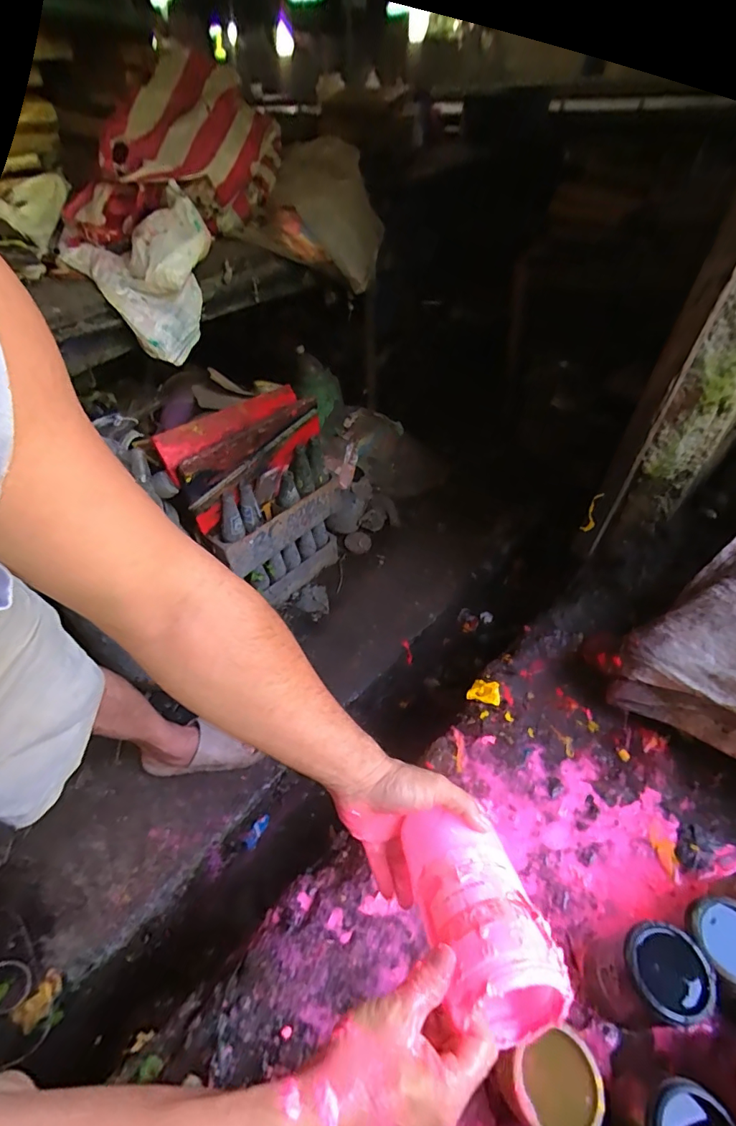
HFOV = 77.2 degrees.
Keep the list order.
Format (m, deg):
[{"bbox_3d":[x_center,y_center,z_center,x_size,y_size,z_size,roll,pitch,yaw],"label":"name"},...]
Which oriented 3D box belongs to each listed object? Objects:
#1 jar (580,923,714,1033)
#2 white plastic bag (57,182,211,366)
[{"bbox_3d":[0.346,0.525,0.583,0.102,0.173,0.093,-13,48,-7],"label":"jar"},{"bbox_3d":[-0.458,-0.613,1.000,0.265,0.223,0.283,-24,50,-17],"label":"white plastic bag"}]

